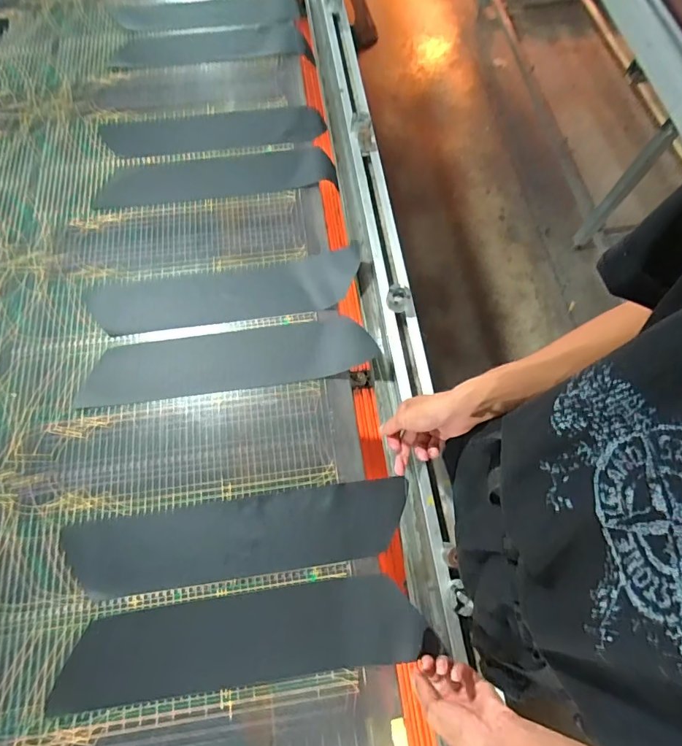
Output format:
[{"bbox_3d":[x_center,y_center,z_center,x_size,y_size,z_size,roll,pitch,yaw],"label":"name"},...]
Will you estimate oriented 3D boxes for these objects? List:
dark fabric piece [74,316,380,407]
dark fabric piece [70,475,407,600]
[{"bbox_3d":[-0.187,-0.024,0.678,0.445,0.029,0.106,-8,66,-2],"label":"dark fabric piece"},{"bbox_3d":[-0.142,0.228,0.587,0.461,0.014,0.099,-9,72,0],"label":"dark fabric piece"}]

